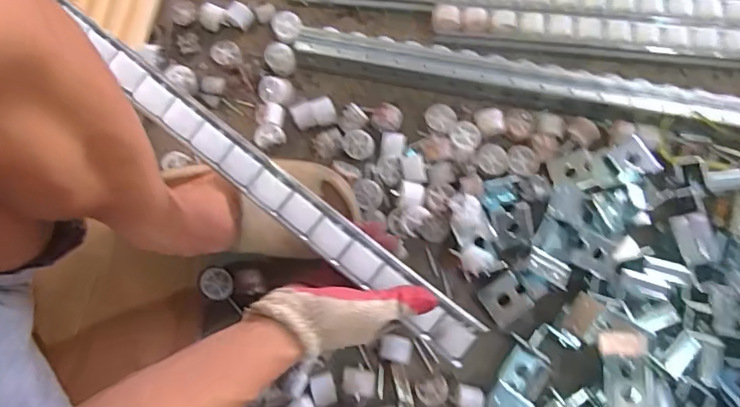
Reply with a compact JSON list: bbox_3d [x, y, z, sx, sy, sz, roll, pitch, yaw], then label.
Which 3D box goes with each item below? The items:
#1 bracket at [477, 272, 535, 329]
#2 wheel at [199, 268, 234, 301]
[{"bbox_3d":[0.155,0.111,0.594,0.048,0.008,0.049,-38,77,15],"label":"bracket"},{"bbox_3d":[-0.180,0.094,0.606,0.037,0.013,0.035,0,77,0],"label":"wheel"}]

